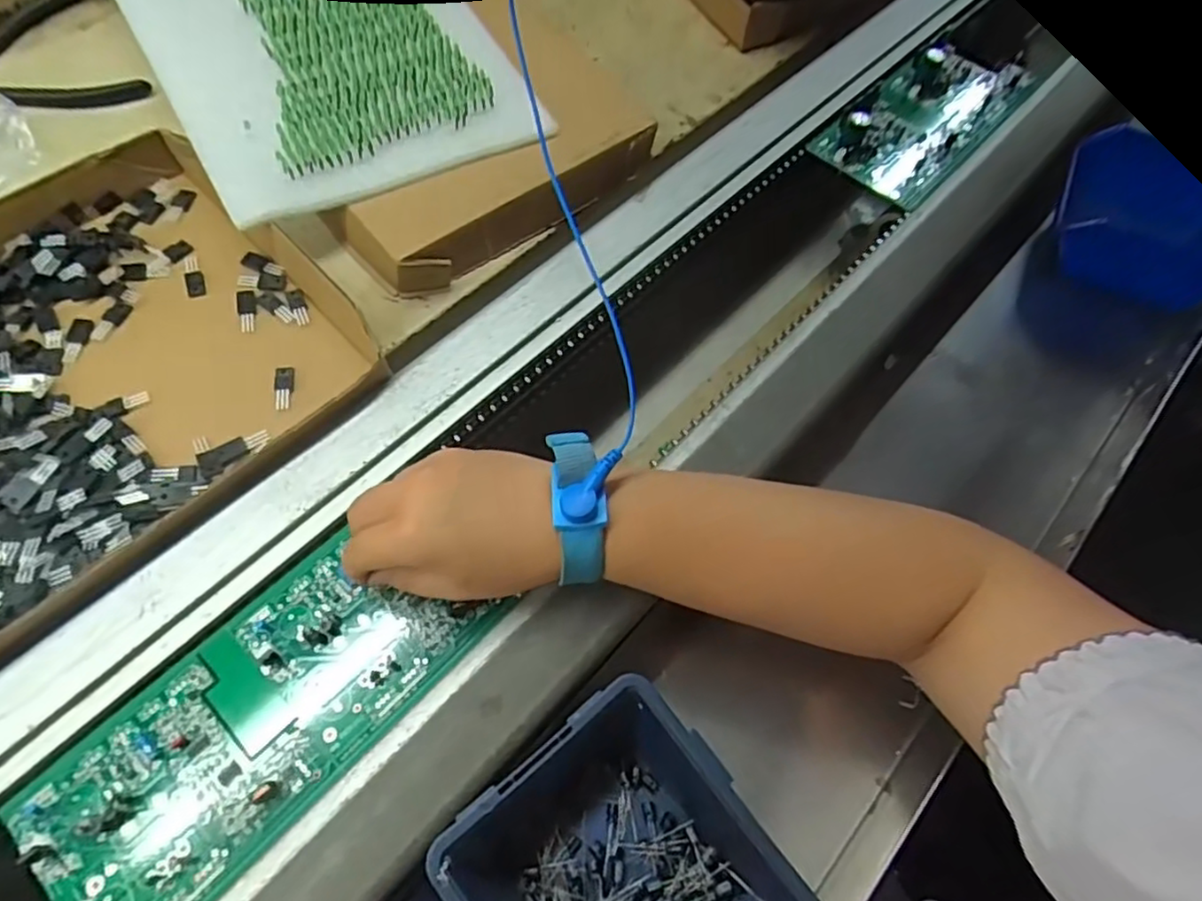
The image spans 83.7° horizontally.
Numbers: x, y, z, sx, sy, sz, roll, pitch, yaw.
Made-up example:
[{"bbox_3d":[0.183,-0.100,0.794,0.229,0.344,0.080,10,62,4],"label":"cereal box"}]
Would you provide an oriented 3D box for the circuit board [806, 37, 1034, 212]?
[{"bbox_3d":[0.253,-0.262,0.515,0.089,0.026,0.187,40,68,16],"label":"circuit board"}]

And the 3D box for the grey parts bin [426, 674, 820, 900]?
[{"bbox_3d":[0.013,0.194,0.299,0.117,0.062,0.134,-35,70,-19],"label":"grey parts bin"}]

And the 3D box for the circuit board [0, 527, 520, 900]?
[{"bbox_3d":[-0.154,0.120,0.311,0.200,0.005,0.097,-37,70,-20],"label":"circuit board"}]

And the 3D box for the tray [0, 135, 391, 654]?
[{"bbox_3d":[-0.298,-0.029,0.352,0.307,0.029,0.228,-40,71,-20],"label":"tray"}]

